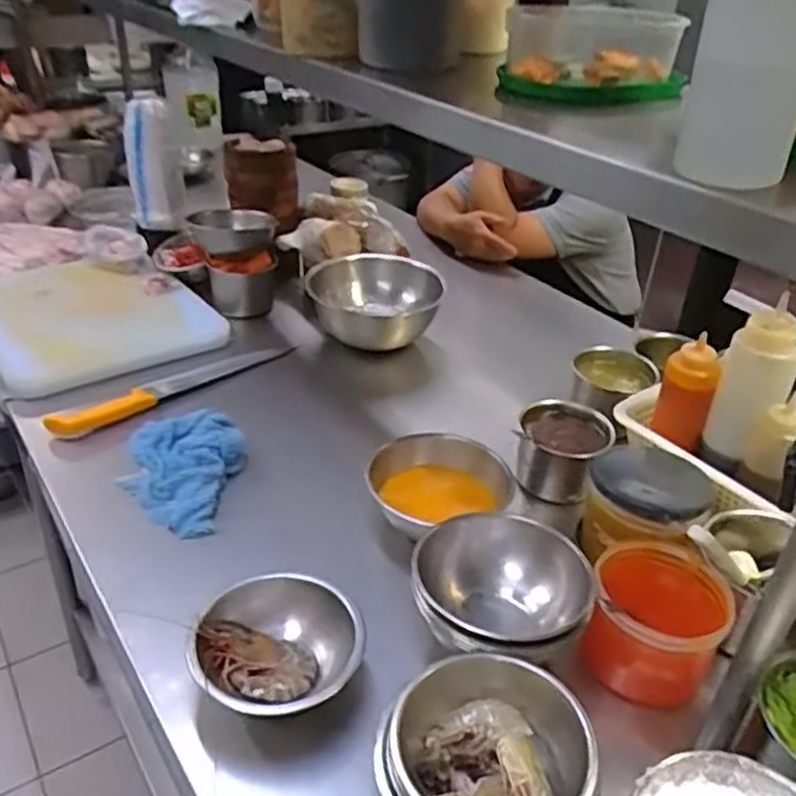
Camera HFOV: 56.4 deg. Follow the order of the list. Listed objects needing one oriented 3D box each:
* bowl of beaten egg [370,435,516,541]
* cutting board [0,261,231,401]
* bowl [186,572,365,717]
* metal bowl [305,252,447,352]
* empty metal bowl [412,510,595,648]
[{"bbox_3d":[0.038,0.122,0.895,0.164,0.098,0.152,3,32,-2],"label":"bowl of beaten egg"},{"bbox_3d":[-0.510,-0.140,1.217,0.339,0.035,0.343,-23,48,-34],"label":"cutting board"},{"bbox_3d":[-0.112,0.243,0.692,0.154,0.083,0.144,3,32,-2],"label":"bowl"},{"bbox_3d":[-0.042,-0.156,1.275,0.217,0.133,0.217,1,32,-4],"label":"metal bowl"},{"bbox_3d":[0.095,0.196,0.722,0.142,0.100,0.152,3,32,-2],"label":"empty metal bowl"}]

